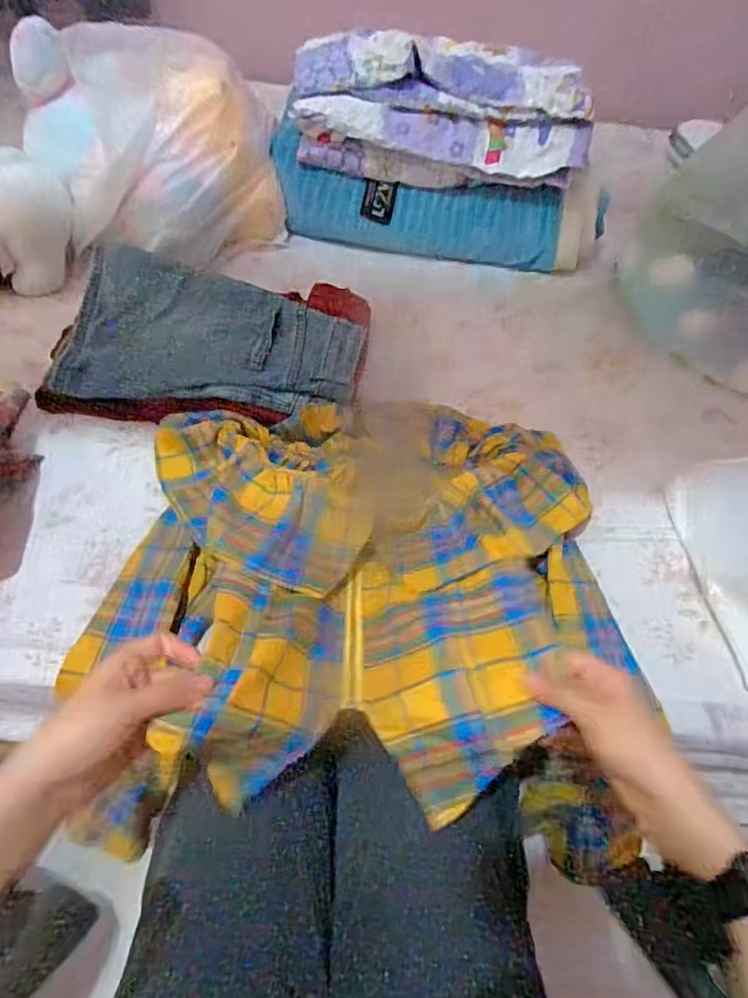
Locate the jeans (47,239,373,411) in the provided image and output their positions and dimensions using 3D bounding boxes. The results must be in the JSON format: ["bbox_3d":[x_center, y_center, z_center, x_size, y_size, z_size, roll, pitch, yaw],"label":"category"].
[{"bbox_3d":[-0.189,-0.203,0.689,0.347,0.054,0.224,7,52,-1],"label":"jeans"}]

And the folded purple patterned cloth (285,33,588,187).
[{"bbox_3d":[0.117,-0.618,0.875,0.420,0.142,0.264,10,52,2],"label":"folded purple patterned cloth"}]

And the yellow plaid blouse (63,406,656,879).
[{"bbox_3d":[-0.003,0.030,0.528,0.457,0.135,0.449,9,56,5],"label":"yellow plaid blouse"}]

